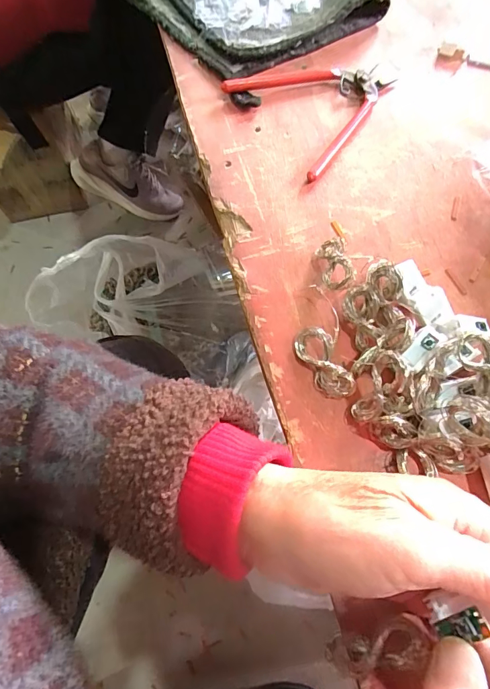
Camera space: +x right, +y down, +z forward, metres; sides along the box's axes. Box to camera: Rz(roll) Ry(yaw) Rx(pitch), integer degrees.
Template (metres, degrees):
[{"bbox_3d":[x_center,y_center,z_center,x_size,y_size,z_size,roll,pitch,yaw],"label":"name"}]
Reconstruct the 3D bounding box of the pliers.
[{"bbox_3d":[0.070,-0.206,0.341,0.129,0.010,0.120,-32,71,-14],"label":"pliers"}]

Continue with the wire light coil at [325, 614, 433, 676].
[{"bbox_3d":[0.063,0.145,0.189,0.047,0.012,0.019,-22,26,12],"label":"wire light coil"}]

